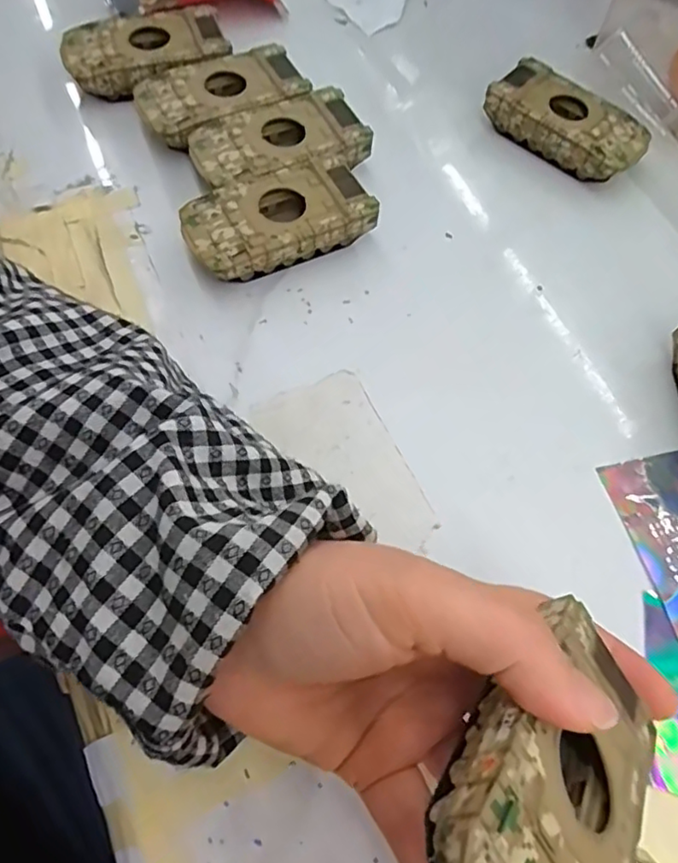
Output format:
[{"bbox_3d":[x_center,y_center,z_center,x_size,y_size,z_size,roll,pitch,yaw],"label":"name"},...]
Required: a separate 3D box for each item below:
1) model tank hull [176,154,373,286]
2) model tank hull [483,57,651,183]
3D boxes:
[{"bbox_3d":[-0.033,-0.111,0.318,0.095,0.026,0.049,-23,67,-14],"label":"model tank hull"},{"bbox_3d":[0.142,-0.190,0.373,0.095,0.027,0.049,36,67,13],"label":"model tank hull"}]

